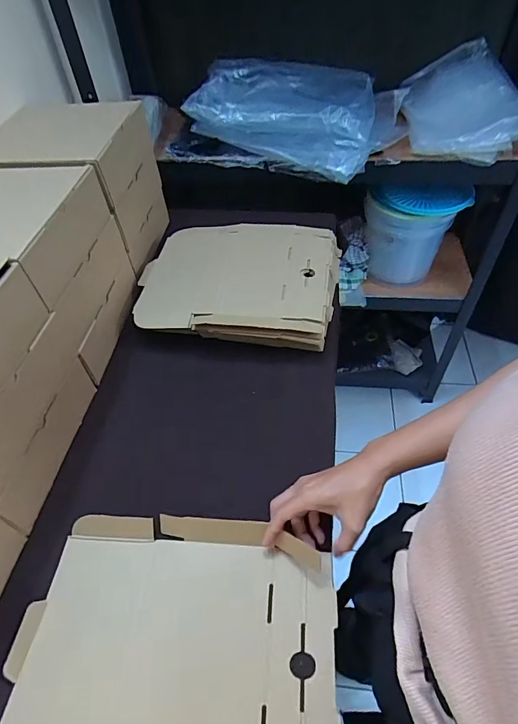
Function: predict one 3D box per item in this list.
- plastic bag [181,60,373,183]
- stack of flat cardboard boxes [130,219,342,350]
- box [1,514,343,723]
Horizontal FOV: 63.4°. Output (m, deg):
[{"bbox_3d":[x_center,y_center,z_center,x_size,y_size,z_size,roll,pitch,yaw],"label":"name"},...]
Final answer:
[{"bbox_3d":[0.075,-0.532,0.883,0.381,0.143,0.295,14,52,15],"label":"plastic bag"},{"bbox_3d":[-0.031,-0.131,0.686,0.315,0.056,0.259,4,50,7],"label":"stack of flat cardboard boxes"},{"bbox_3d":[-0.076,0.269,0.381,0.284,0.026,0.236,2,50,5],"label":"box"}]

